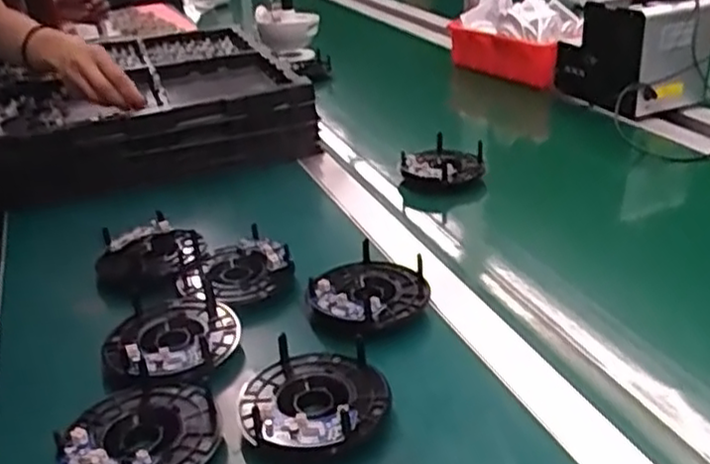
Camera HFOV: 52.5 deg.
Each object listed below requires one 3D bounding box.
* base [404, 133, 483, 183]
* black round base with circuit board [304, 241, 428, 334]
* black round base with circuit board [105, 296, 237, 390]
[{"bbox_3d":[0.103,-0.082,0.838,0.090,0.028,0.098,-3,29,2],"label":"base"},{"bbox_3d":[0.010,0.052,0.609,0.100,0.035,0.093,-22,32,-28],"label":"black round base with circuit board"},{"bbox_3d":[-0.143,0.080,0.562,0.099,0.019,0.103,-8,29,-6],"label":"black round base with circuit board"}]

